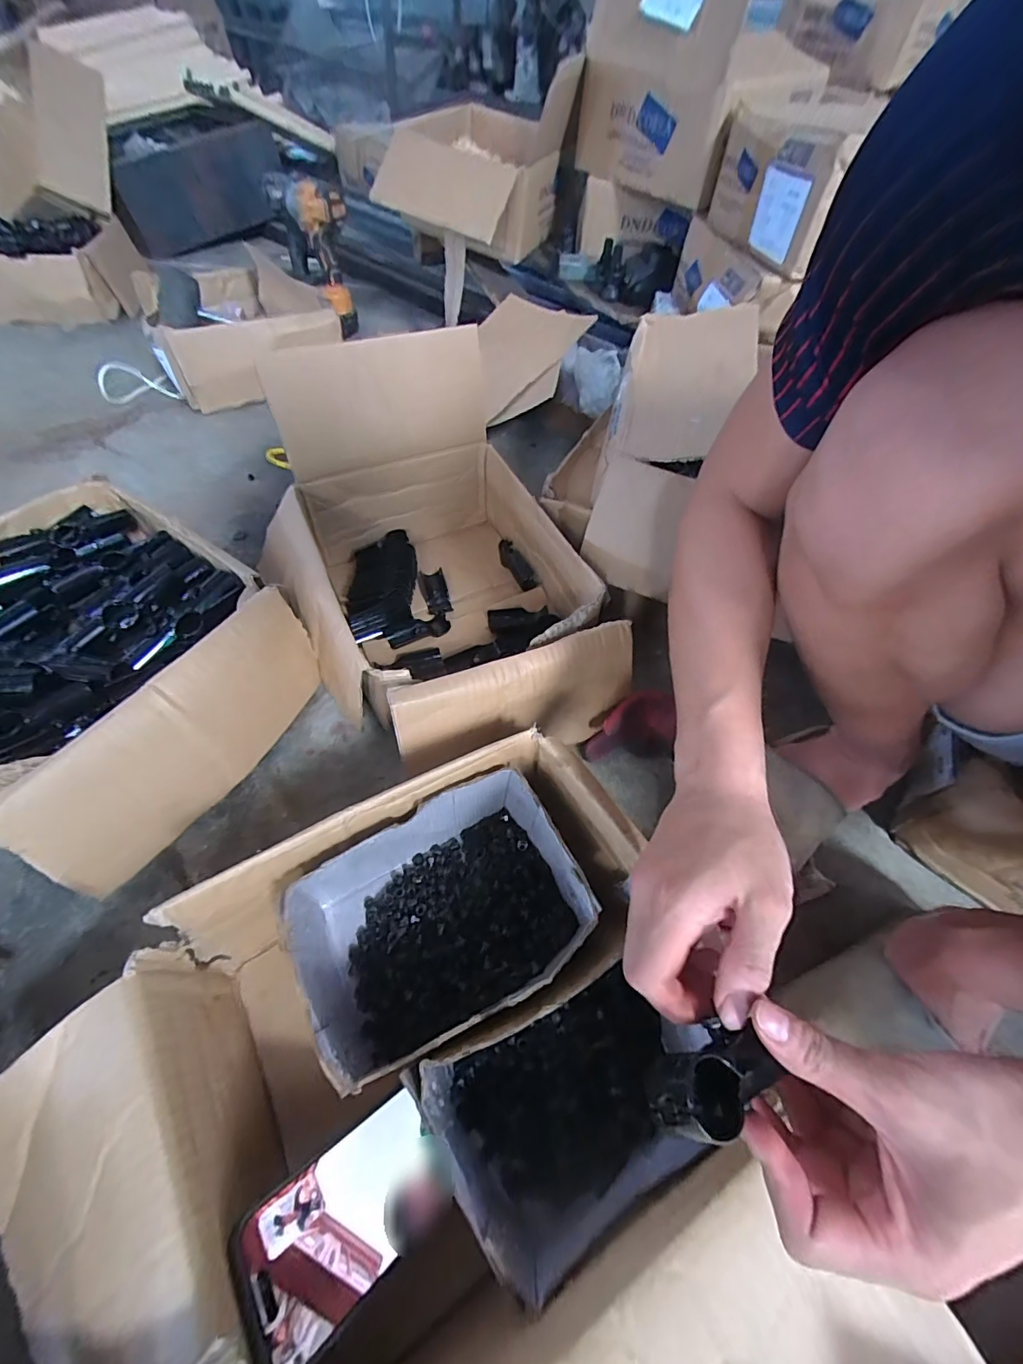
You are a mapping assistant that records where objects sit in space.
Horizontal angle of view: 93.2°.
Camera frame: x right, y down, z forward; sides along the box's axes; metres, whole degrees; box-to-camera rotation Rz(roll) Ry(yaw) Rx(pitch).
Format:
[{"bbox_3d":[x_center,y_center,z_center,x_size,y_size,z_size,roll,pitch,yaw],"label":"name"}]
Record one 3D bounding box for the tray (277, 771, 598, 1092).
[{"bbox_3d":[-0.060,0.190,0.398,0.217,0.104,0.164,-20,58,-18],"label":"tray"}]

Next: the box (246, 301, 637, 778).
[{"bbox_3d":[-0.089,-0.143,0.550,0.313,0.269,0.424,-16,57,-15],"label":"box"}]

